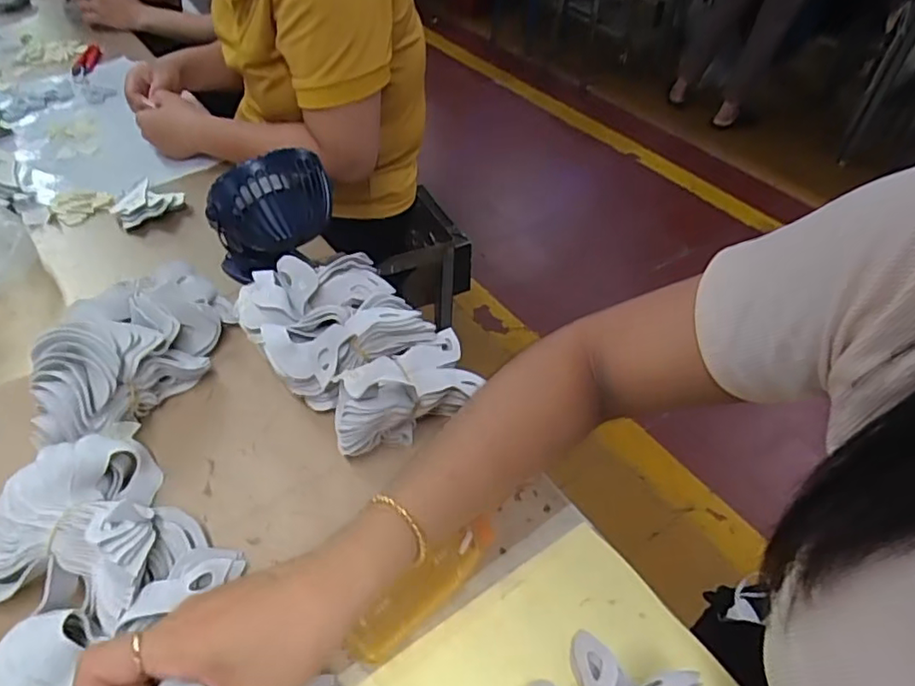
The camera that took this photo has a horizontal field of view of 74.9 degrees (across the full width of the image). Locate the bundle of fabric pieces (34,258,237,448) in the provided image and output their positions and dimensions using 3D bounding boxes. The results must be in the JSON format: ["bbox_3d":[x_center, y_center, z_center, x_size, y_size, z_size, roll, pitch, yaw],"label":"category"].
[{"bbox_3d":[-0.266,0.001,0.495,0.104,0.093,0.203,7,46,2],"label":"bundle of fabric pieces"}]

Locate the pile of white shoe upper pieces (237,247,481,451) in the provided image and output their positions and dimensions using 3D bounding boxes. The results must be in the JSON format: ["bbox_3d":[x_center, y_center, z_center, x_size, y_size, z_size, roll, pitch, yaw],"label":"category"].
[{"bbox_3d":[-0.090,0.002,0.522,0.142,0.067,0.201,-28,54,-28],"label":"pile of white shoe upper pieces"}]

